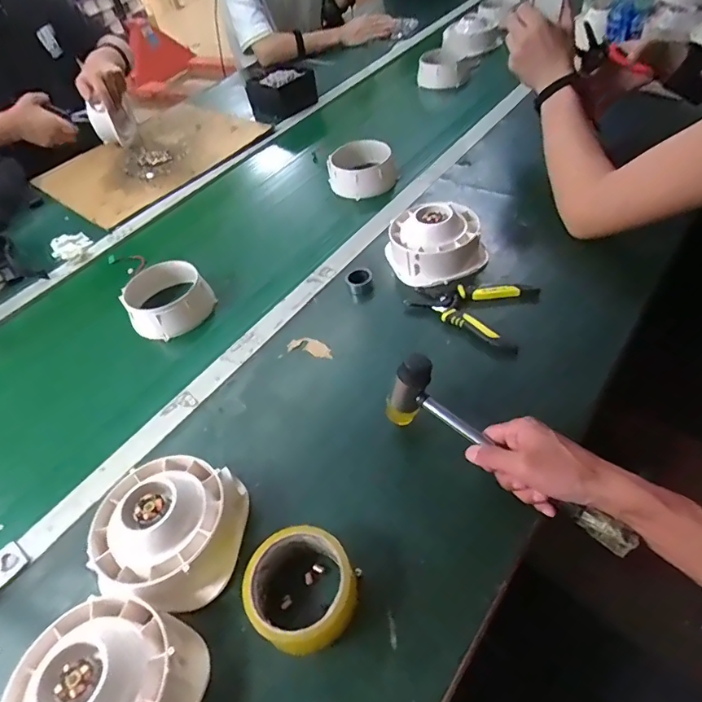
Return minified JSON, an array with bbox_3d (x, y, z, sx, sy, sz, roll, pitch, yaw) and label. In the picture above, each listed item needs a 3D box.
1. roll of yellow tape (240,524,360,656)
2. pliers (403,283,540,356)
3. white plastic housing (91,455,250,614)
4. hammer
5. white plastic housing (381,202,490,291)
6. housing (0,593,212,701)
[{"bbox_3d":[-0.042,0.208,0.424,0.090,0.047,0.090,-6,47,7],"label":"roll of yellow tape"},{"bbox_3d":[0.152,-0.062,0.630,0.154,0.026,0.110,18,54,26],"label":"pliers"},{"bbox_3d":[-0.178,0.167,0.468,0.133,0.061,0.126,-6,47,7],"label":"white plastic housing"},{"bbox_3d":[0.140,0.104,0.463,0.248,0.079,0.040,37,62,21],"label":"hammer"},{"bbox_3d":[0.118,-0.158,0.696,0.130,0.071,0.127,-22,48,-7],"label":"white plastic housing"},{"bbox_3d":[-0.196,0.266,0.378,0.134,0.066,0.128,-6,47,7],"label":"housing"}]

